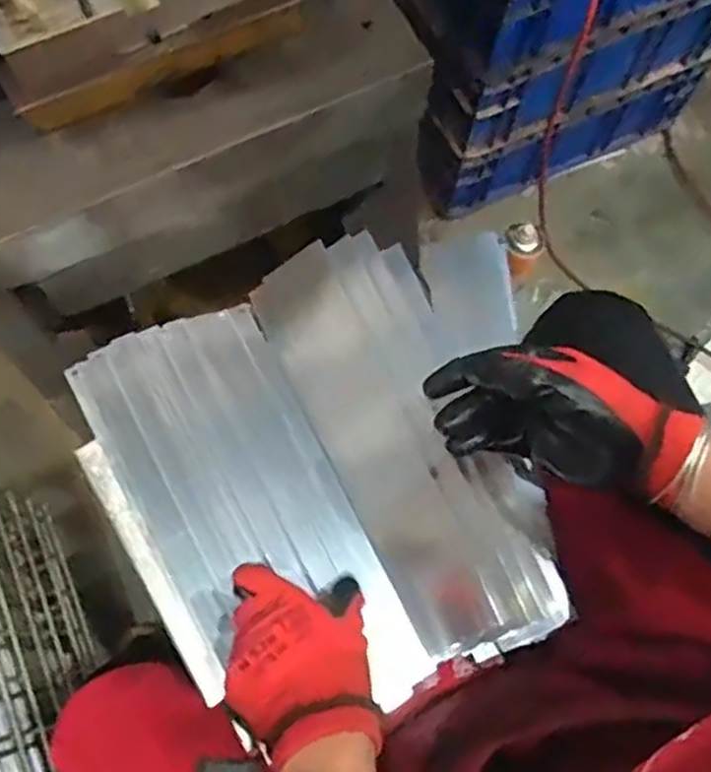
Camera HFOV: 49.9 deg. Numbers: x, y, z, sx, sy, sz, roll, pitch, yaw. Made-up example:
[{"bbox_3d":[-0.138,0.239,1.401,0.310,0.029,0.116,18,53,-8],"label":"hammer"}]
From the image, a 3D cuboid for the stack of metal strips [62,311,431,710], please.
[{"bbox_3d":[-0.091,0.100,0.586,0.168,0.033,0.329,-26,73,-10],"label":"stack of metal strips"}]

